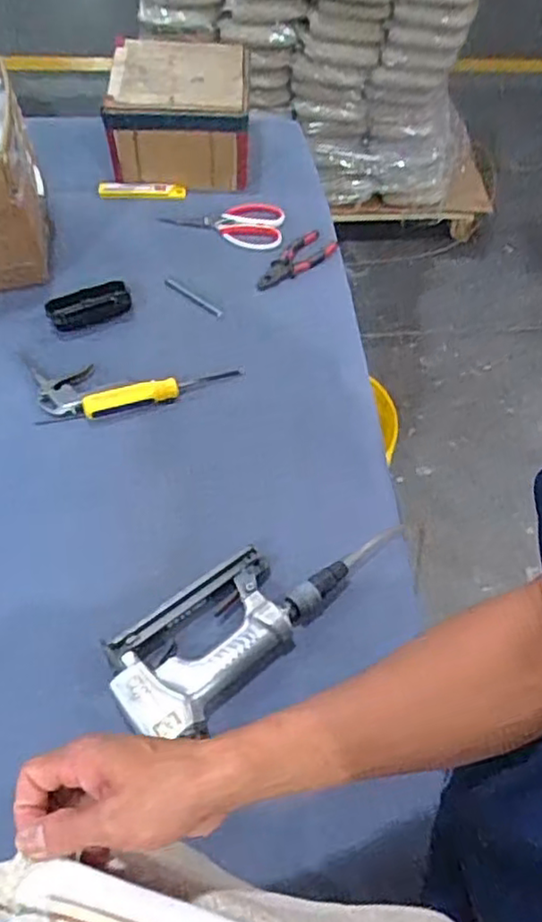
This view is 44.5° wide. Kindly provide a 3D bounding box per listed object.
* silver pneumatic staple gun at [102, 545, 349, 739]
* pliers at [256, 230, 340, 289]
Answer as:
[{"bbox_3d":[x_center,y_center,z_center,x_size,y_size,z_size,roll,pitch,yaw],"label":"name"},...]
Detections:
[{"bbox_3d":[-0.038,0.157,0.647,0.249,0.043,0.118,-34,63,-23],"label":"silver pneumatic staple gun"},{"bbox_3d":[0.030,-0.299,0.979,0.149,0.015,0.057,-31,61,-21],"label":"pliers"}]

